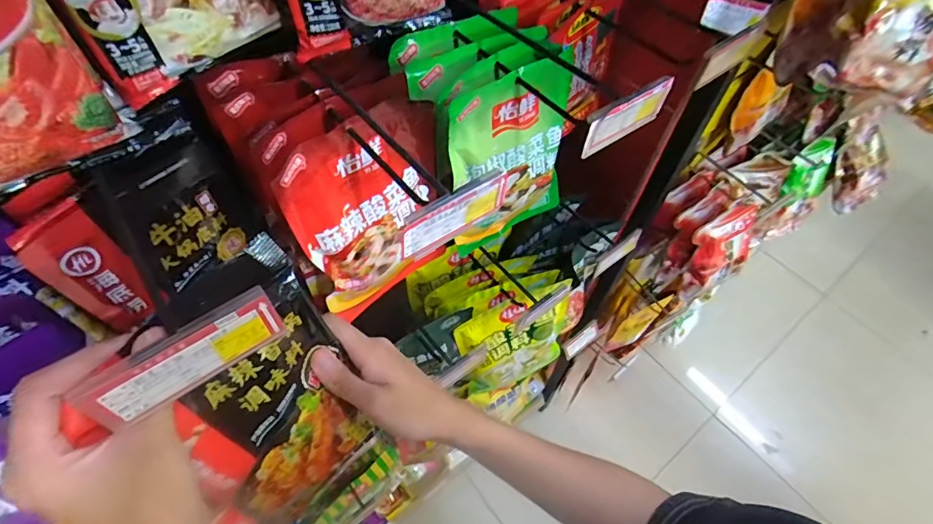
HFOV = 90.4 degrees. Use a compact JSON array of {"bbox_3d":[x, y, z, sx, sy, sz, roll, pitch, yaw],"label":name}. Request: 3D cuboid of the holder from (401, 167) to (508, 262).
[{"bbox_3d":[-0.008,-0.037,0.336,0.095,0.048,0.008,-34,61,-21],"label":"holder"}]

